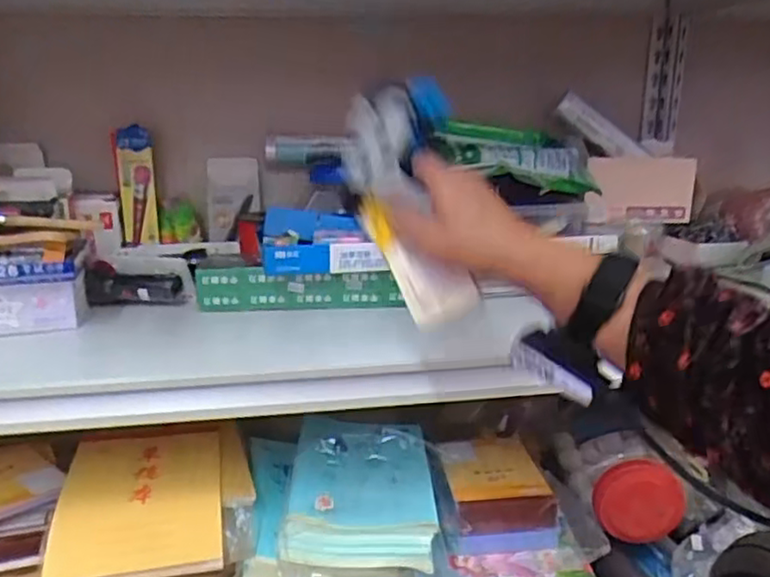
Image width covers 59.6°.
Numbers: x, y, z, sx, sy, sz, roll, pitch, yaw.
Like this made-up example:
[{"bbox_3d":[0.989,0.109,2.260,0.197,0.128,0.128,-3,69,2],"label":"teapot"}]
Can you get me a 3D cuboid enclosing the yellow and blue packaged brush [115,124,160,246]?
[{"bbox_3d":[-0.382,-0.157,1.037,0.054,0.175,0.026,-4,16,-12],"label":"yellow and blue packaged brush"}]

